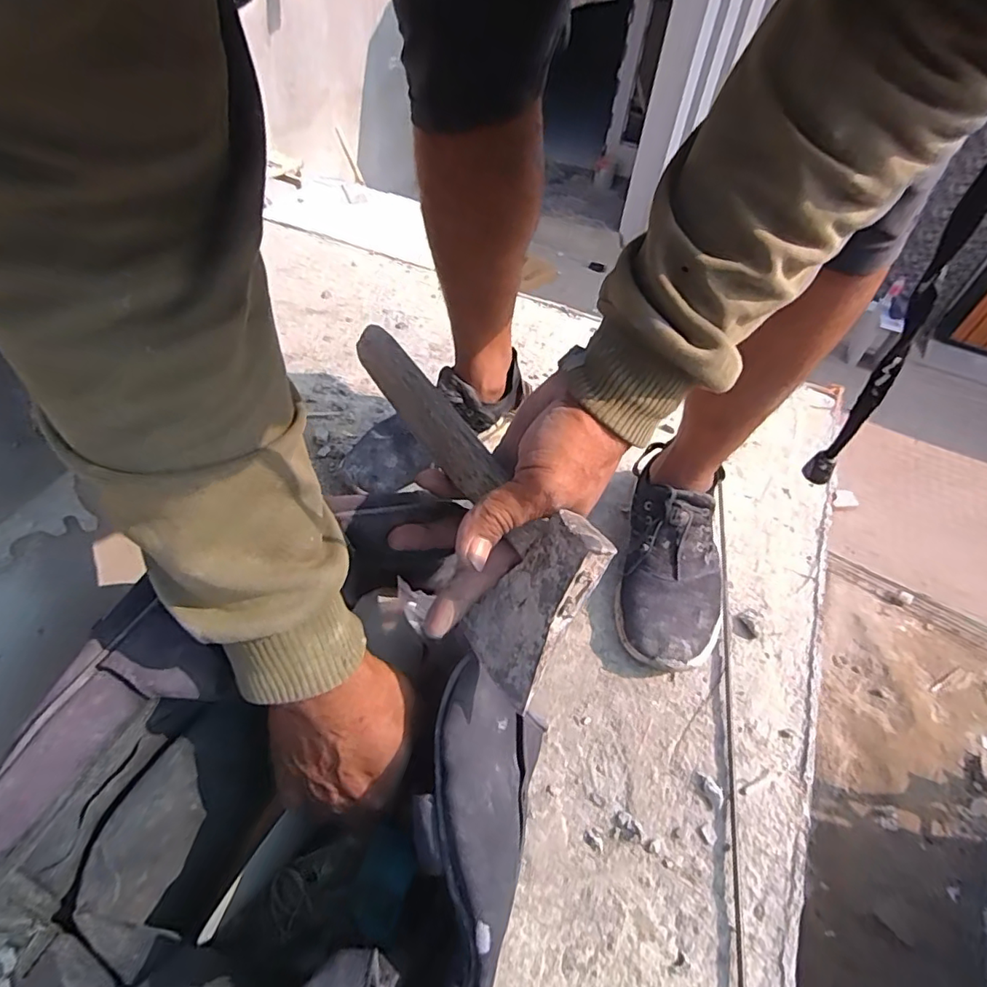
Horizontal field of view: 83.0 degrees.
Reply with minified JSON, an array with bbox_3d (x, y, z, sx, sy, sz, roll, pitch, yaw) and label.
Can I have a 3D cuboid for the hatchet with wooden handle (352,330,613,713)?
[{"bbox_3d":[-0.032,-0.018,0.398,0.040,0.111,0.312,6,35,-42],"label":"hatchet with wooden handle"}]

